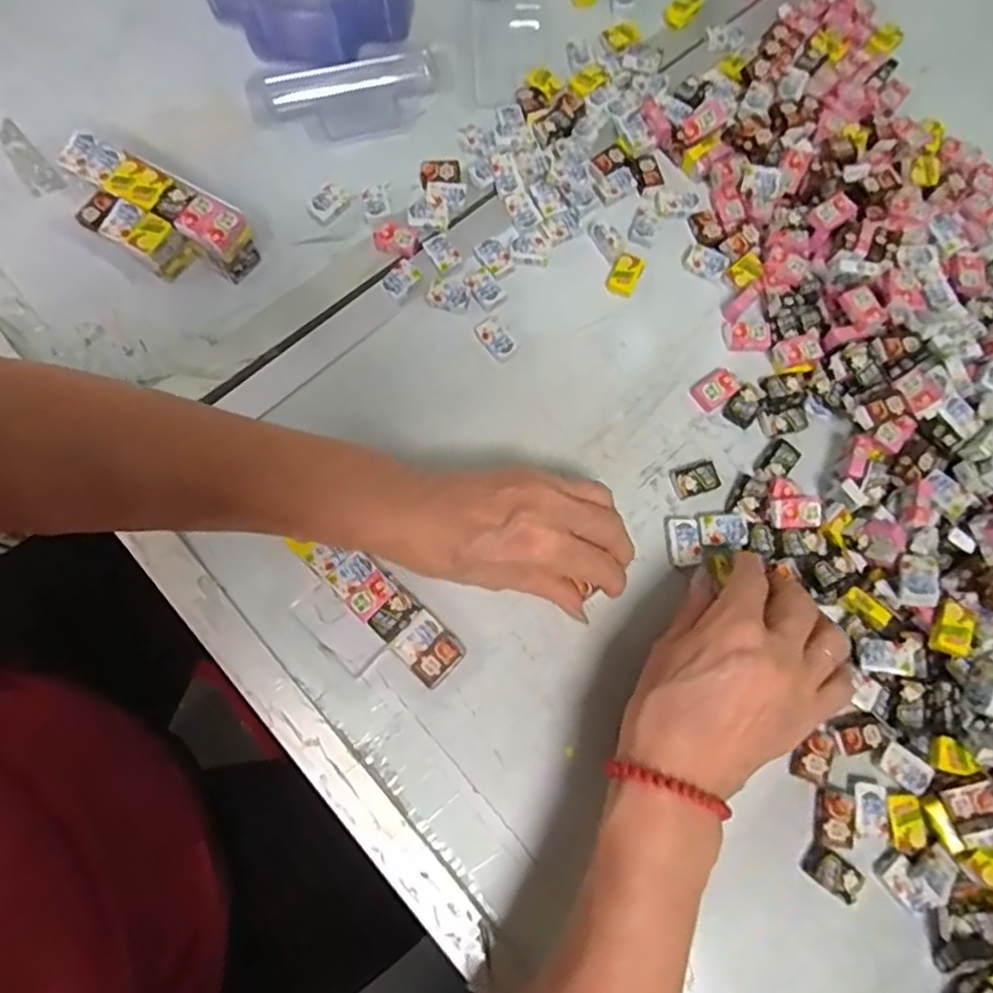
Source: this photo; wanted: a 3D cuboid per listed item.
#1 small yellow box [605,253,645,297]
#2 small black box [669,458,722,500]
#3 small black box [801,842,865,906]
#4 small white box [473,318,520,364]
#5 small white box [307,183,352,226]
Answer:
[{"bbox_3d":[0.083,-0.142,0.430,0.018,0.008,0.026,26,76,6],"label":"small yellow box"},{"bbox_3d":[0.117,-0.010,0.396,0.027,0.009,0.018,-19,76,-6],"label":"small black box"},{"bbox_3d":[0.171,0.191,0.339,0.029,0.007,0.017,35,77,8],"label":"small black box"},{"bbox_3d":[0.000,-0.097,0.410,0.018,0.004,0.028,-39,79,-11],"label":"small white box"},{"bbox_3d":[-0.109,-0.191,0.435,0.019,0.004,0.026,43,78,10],"label":"small white box"}]

